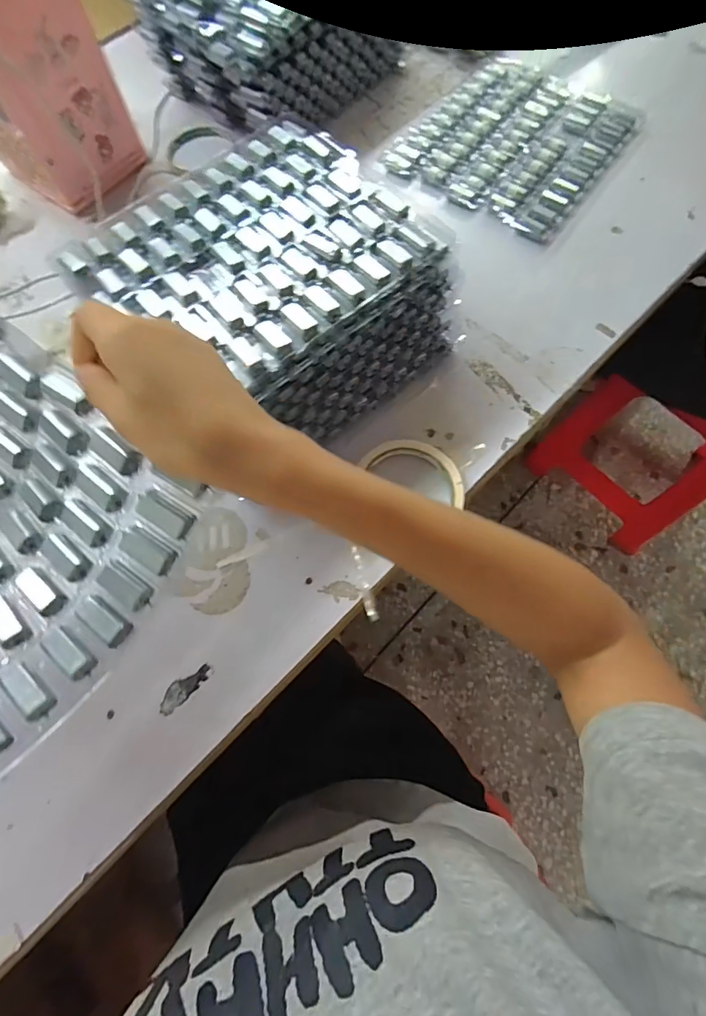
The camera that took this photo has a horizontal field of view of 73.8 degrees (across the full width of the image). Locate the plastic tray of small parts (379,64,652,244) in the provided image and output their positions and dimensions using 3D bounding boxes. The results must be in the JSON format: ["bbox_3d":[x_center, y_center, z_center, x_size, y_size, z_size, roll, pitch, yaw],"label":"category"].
[{"bbox_3d":[0.188,-0.433,0.547,0.217,0.008,0.249,35,76,12],"label":"plastic tray of small parts"}]

